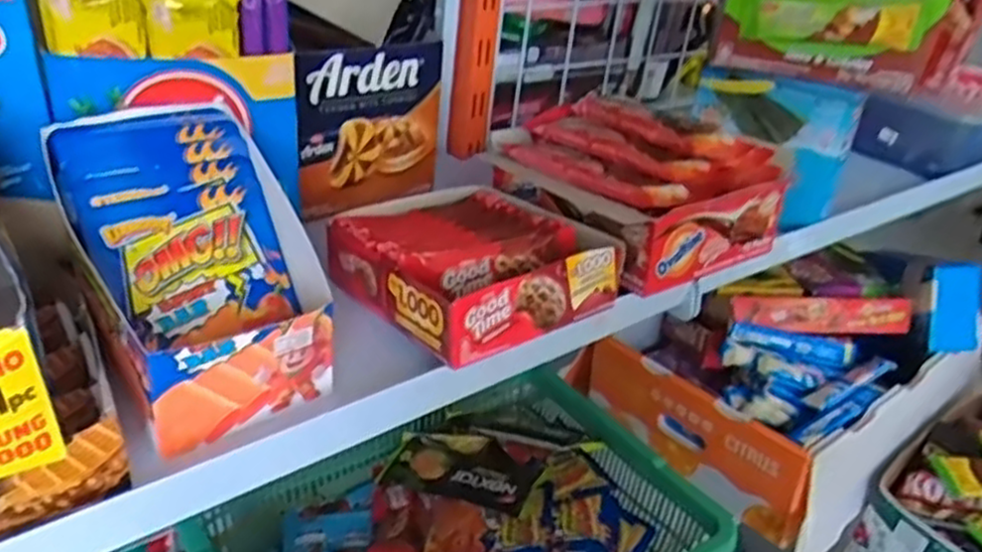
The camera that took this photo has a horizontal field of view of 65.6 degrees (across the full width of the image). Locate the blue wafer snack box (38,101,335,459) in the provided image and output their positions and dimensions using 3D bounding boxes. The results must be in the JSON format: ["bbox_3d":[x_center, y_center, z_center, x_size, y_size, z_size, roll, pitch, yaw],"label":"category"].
[{"bbox_3d":[-0.159,-0.009,0.406,0.104,0.110,0.146,-16,39,-34],"label":"blue wafer snack box"}]

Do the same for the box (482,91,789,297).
[{"bbox_3d":[0.112,-0.080,0.578,0.154,0.081,0.172,-18,40,-35],"label":"box"}]

